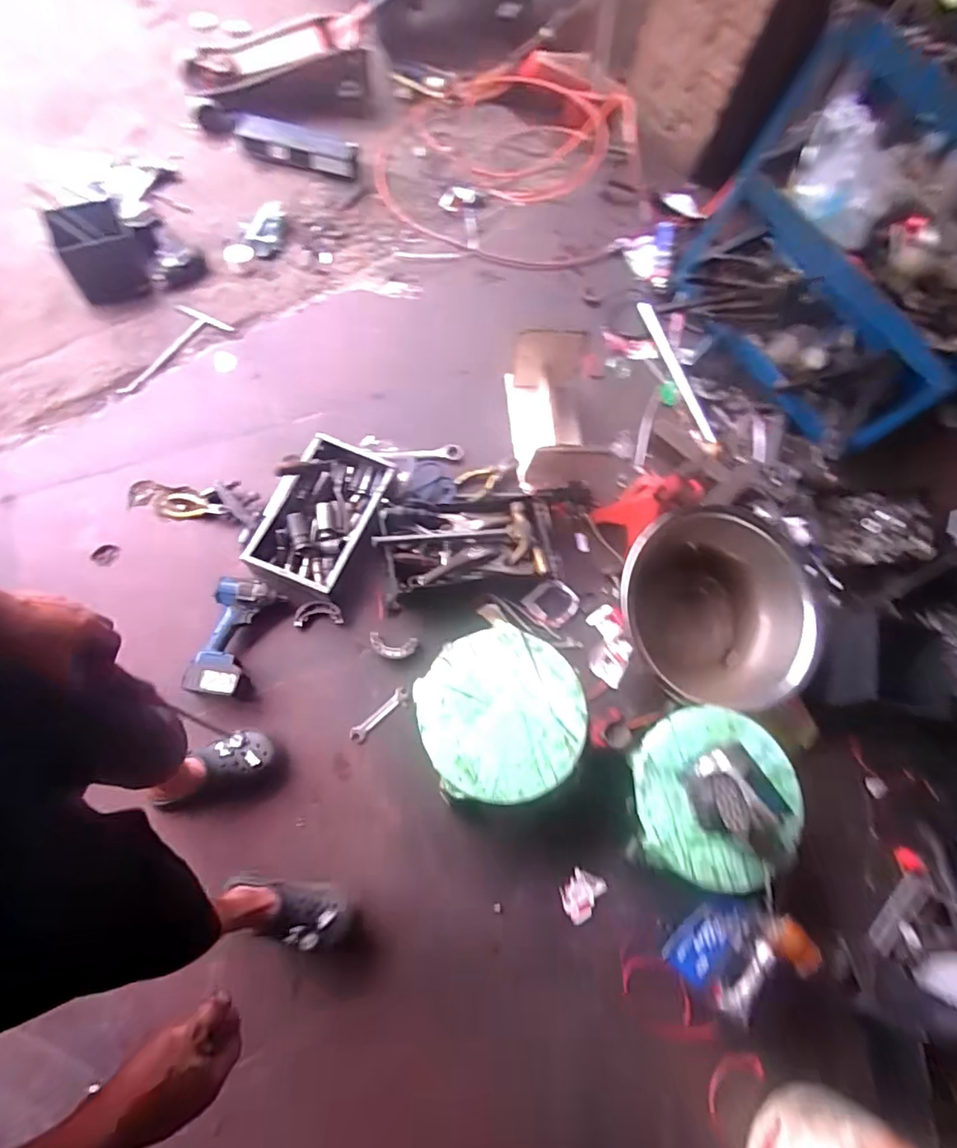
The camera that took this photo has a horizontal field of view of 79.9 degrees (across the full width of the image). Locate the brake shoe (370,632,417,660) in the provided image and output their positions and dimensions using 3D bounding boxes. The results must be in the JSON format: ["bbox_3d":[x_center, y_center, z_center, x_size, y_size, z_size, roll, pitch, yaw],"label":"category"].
[{"bbox_3d":[-0.188,0.158,1.242,0.102,0.017,0.047,9,70,1],"label":"brake shoe"}]

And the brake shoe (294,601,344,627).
[{"bbox_3d":[-0.350,0.086,1.243,0.099,0.028,0.045,-5,70,-5],"label":"brake shoe"}]

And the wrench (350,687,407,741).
[{"bbox_3d":[-0.208,0.294,1.201,0.140,0.009,0.028,-41,77,-16],"label":"wrench"}]

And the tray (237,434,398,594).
[{"bbox_3d":[-0.361,-0.141,1.321,0.208,0.069,0.350,25,70,2],"label":"tray"}]

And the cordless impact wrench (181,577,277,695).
[{"bbox_3d":[-0.512,0.123,1.179,0.122,0.074,0.252,11,72,-3],"label":"cordless impact wrench"}]

